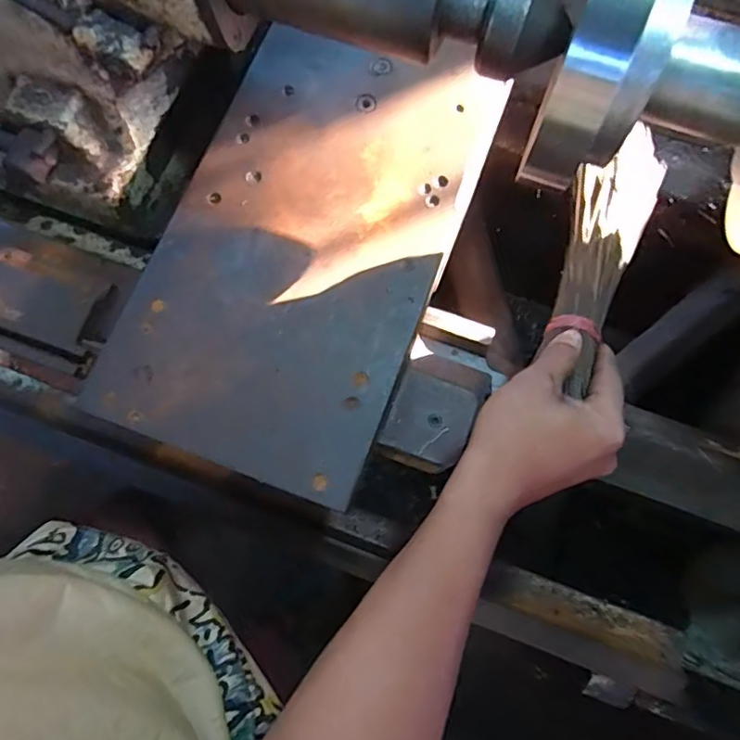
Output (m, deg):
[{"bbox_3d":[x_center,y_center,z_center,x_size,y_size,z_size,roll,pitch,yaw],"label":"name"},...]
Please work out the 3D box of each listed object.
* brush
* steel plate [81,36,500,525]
[{"bbox_3d":[0.180,-0.100,0.434,0.066,0.024,0.280,25,61,6],"label":"brush"},{"bbox_3d":[-0.051,-0.109,0.451,0.220,0.013,0.379,21,77,5],"label":"steel plate"}]

